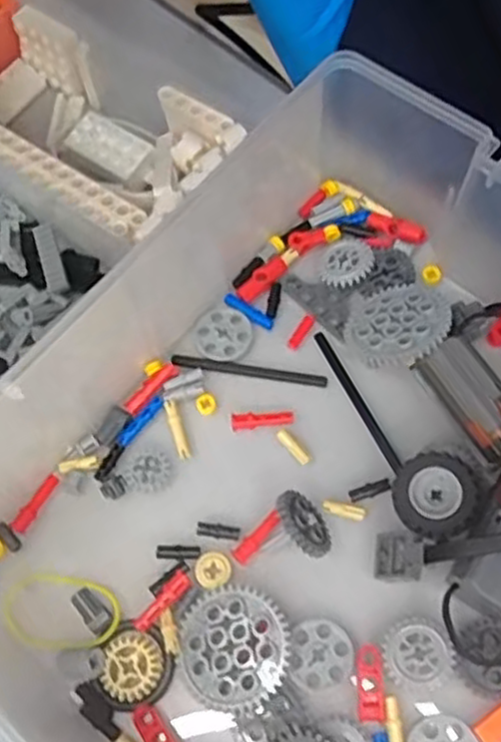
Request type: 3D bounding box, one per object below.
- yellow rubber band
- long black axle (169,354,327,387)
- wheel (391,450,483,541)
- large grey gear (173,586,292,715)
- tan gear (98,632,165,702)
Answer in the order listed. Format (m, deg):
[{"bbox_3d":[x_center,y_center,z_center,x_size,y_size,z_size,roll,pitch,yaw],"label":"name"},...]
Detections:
[{"bbox_3d":[-0.067,0.085,0.259,0.043,0.006,0.027,8,67,6],"label":"yellow rubber band"},{"bbox_3d":[-0.001,-0.001,0.294,0.062,0.004,0.007,8,67,6],"label":"long black axle"},{"bbox_3d":[0.065,0.044,0.258,0.029,0.014,0.029,-5,72,16],"label":"wheel"},{"bbox_3d":[-0.006,0.092,0.248,0.038,0.004,0.040,-42,59,-6],"label":"large grey gear"},{"bbox_3d":[-0.040,0.099,0.248,0.021,0.005,0.021,-1,66,2],"label":"tan gear"}]

